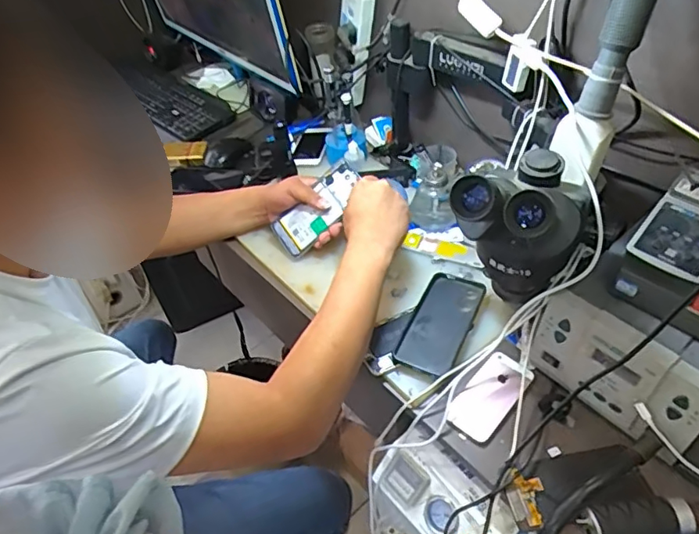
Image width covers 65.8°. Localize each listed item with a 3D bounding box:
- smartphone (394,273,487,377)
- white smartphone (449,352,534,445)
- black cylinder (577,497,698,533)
[{"bbox_3d":[0.125,0.073,0.738,0.080,0.014,0.168,18,51,21],"label":"smartphone"},{"bbox_3d":[0.174,0.158,0.668,0.059,0.015,0.119,33,57,30],"label":"white smartphone"},{"bbox_3d":[0.287,0.254,0.535,0.102,0.033,0.041,-10,47,-4],"label":"black cylinder"}]

